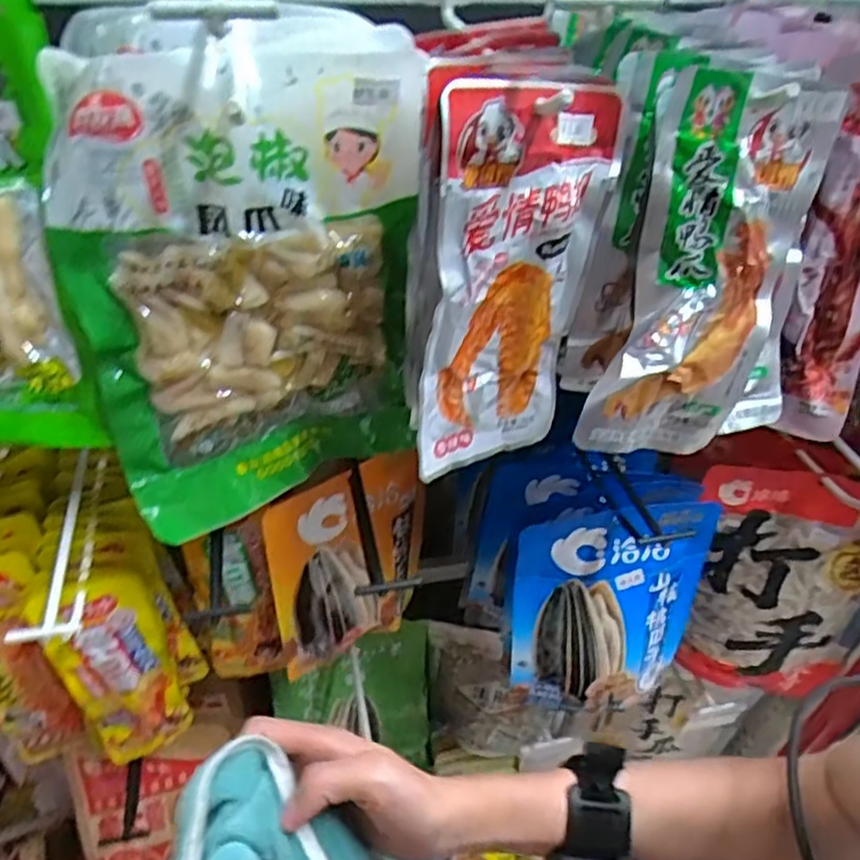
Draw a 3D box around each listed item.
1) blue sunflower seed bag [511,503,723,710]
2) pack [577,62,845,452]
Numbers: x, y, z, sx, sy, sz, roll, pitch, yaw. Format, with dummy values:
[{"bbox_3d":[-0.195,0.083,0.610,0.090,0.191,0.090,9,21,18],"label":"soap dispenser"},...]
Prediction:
[{"bbox_3d":[0.140,0.140,0.550,0.149,0.180,0.022,-5,27,-6],"label":"blue sunflower seed bag"},{"bbox_3d":[0.135,-0.074,0.347,0.091,0.180,0.019,5,21,-17],"label":"pack"}]

